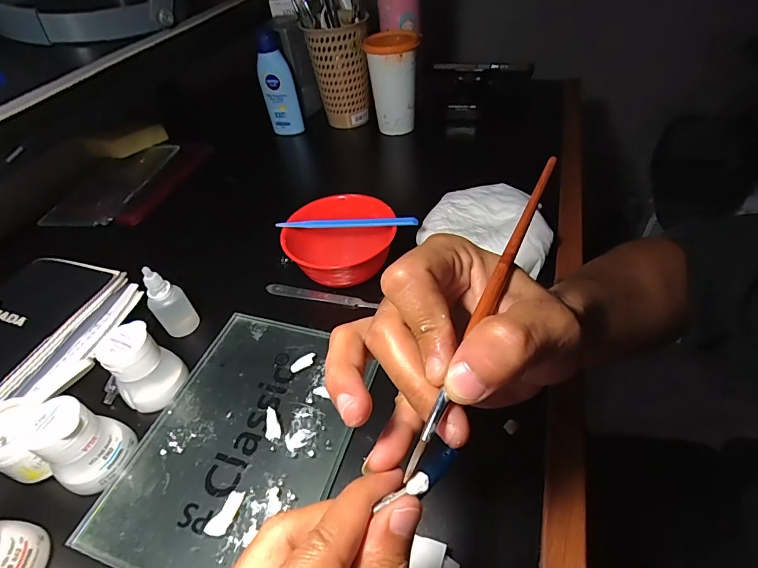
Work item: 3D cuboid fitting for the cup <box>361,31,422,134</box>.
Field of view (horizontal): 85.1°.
[{"bbox_3d":[0.022,-0.294,0.609,0.068,0.126,0.076,4,46,9],"label":"cup"}]

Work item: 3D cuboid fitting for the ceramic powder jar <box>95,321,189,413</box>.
[{"bbox_3d":[-0.186,0.064,0.326,0.042,0.053,0.041,-13,45,-7],"label":"ceramic powder jar"}]

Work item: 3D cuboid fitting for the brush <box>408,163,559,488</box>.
[{"bbox_3d":[0.051,0.001,0.182,0.005,0.005,0.175,20,63,23],"label":"brush"}]

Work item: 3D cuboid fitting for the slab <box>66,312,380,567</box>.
[{"bbox_3d":[-0.098,0.109,0.308,0.150,0.011,0.200,11,47,16],"label":"slab"}]

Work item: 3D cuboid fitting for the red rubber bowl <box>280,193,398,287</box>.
[{"bbox_3d":[-0.039,-0.041,0.420,0.107,0.055,0.093,-16,46,-10],"label":"red rubber bowl"}]

